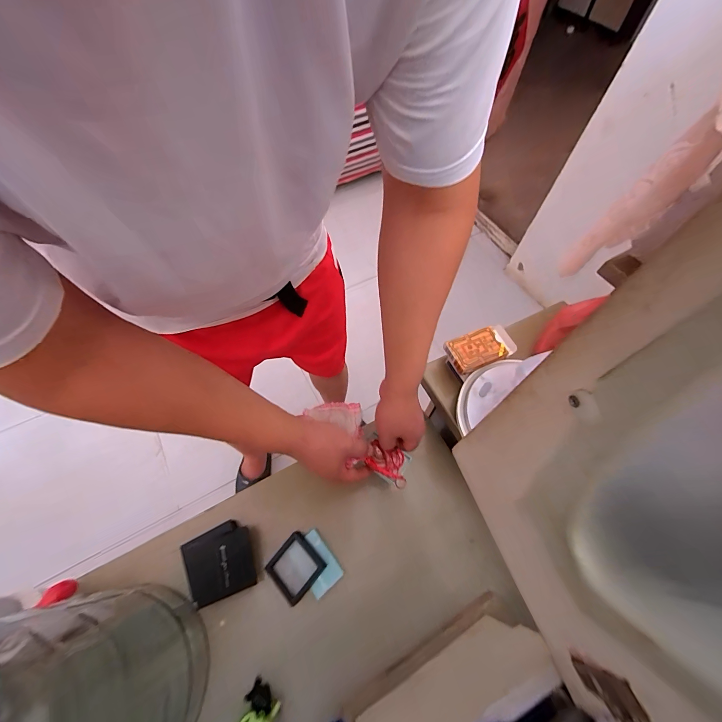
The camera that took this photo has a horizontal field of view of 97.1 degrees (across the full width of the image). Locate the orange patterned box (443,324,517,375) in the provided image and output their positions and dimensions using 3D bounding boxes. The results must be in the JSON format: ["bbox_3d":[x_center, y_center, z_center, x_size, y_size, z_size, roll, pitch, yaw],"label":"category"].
[{"bbox_3d":[0.203,-0.023,0.531,0.114,0.018,0.060,-22,65,-13],"label":"orange patterned box"}]

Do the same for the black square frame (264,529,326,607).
[{"bbox_3d":[-0.101,0.314,0.485,0.071,0.022,0.071,41,68,18],"label":"black square frame"}]

